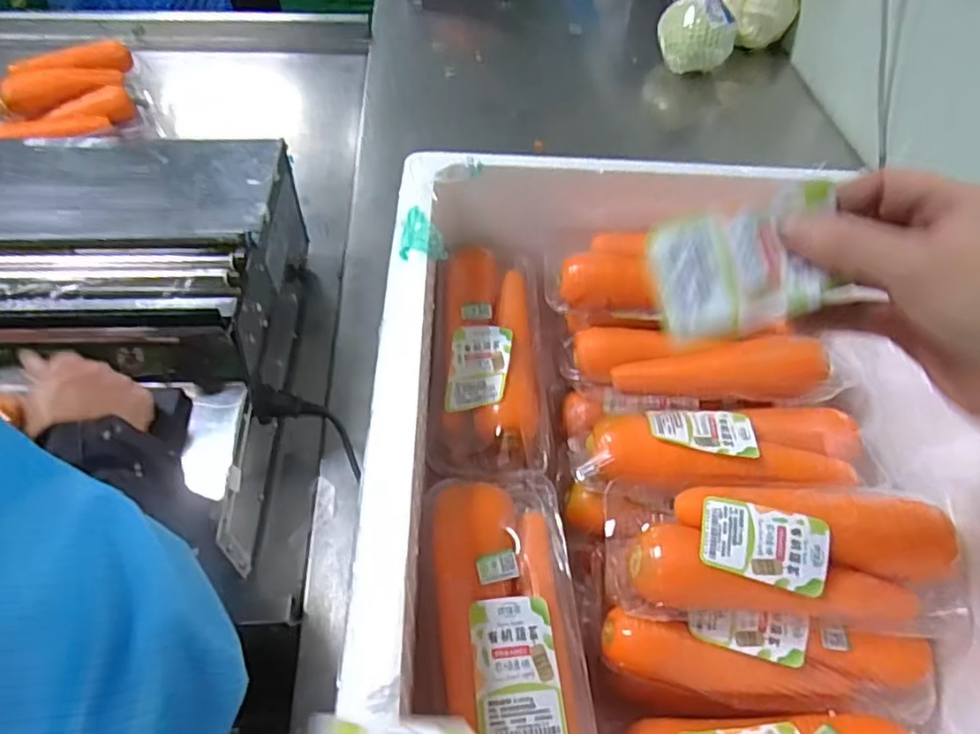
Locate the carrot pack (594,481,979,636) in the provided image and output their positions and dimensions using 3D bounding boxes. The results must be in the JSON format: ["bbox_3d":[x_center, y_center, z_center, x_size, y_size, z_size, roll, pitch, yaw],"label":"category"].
[{"bbox_3d":[0.200,0.118,0.434,0.238,0.067,0.092,3,51,-1],"label":"carrot pack"}]

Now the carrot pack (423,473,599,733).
[{"bbox_3d":[0.012,0.175,0.390,0.095,0.050,0.227,-3,64,-7],"label":"carrot pack"}]

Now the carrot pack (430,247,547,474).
[{"bbox_3d":[0.001,-0.014,0.537,0.090,0.050,0.217,2,51,-2],"label":"carrot pack"}]

